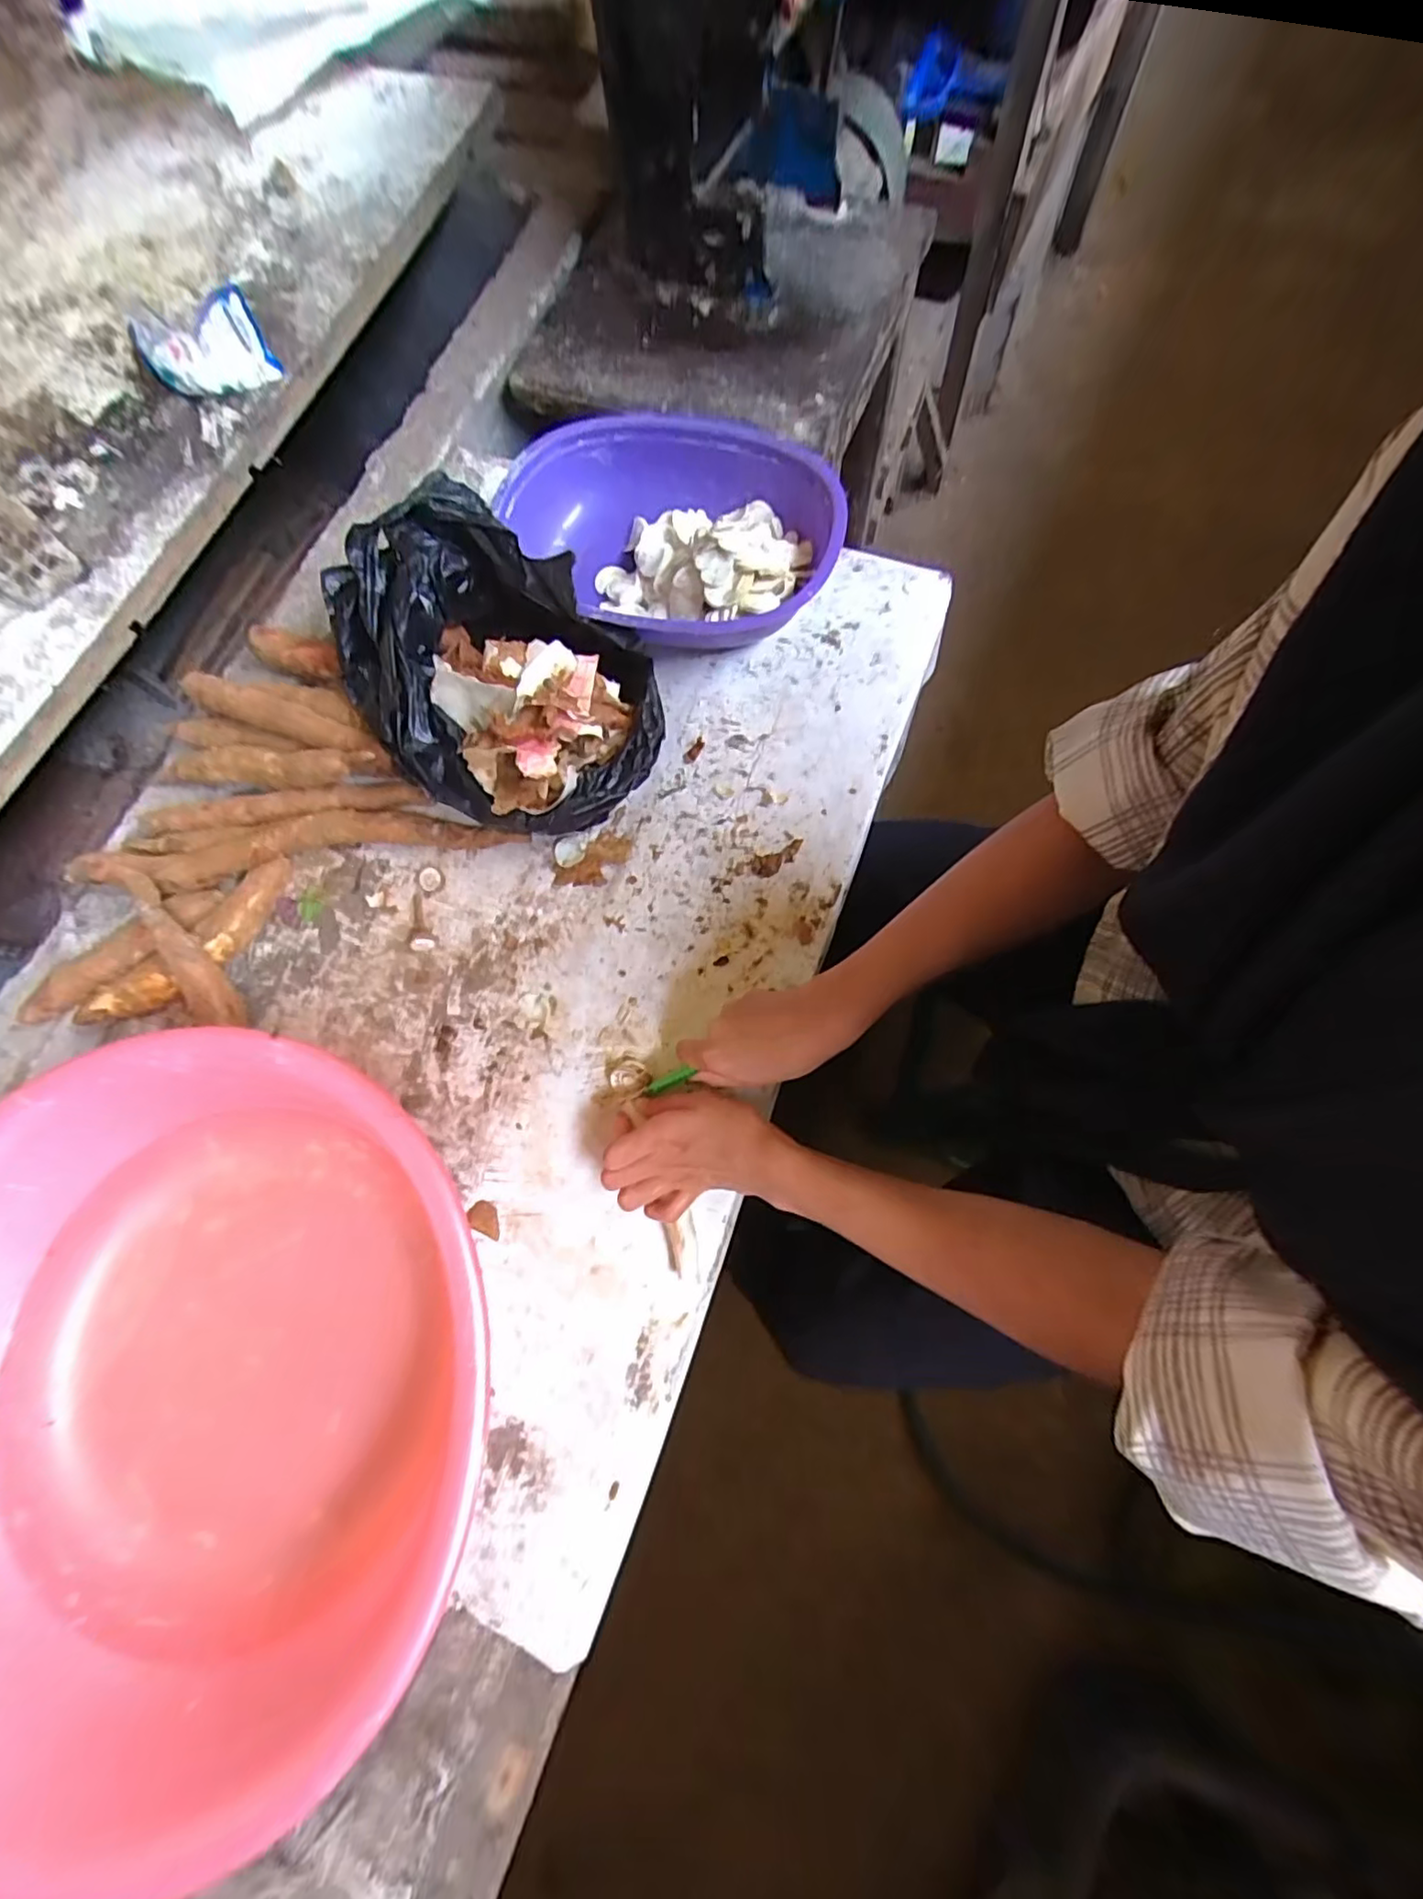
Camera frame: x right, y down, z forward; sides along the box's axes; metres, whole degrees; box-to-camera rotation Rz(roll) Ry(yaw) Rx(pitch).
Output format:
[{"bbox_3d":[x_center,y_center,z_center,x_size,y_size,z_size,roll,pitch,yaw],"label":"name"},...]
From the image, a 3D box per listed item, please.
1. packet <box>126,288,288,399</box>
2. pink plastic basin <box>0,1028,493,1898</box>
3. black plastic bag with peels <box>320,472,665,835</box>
[{"bbox_3d":[-0.517,-0.610,0.646,0.123,0.074,0.052,-17,75,-1],"label":"packet"},{"bbox_3d":[-0.326,0.264,0.396,0.386,0.117,0.401,0,76,0],"label":"pink plastic basin"},{"bbox_3d":[-0.179,-0.223,0.519,0.284,0.110,0.207,40,82,14],"label":"black plastic bag with peels"}]

